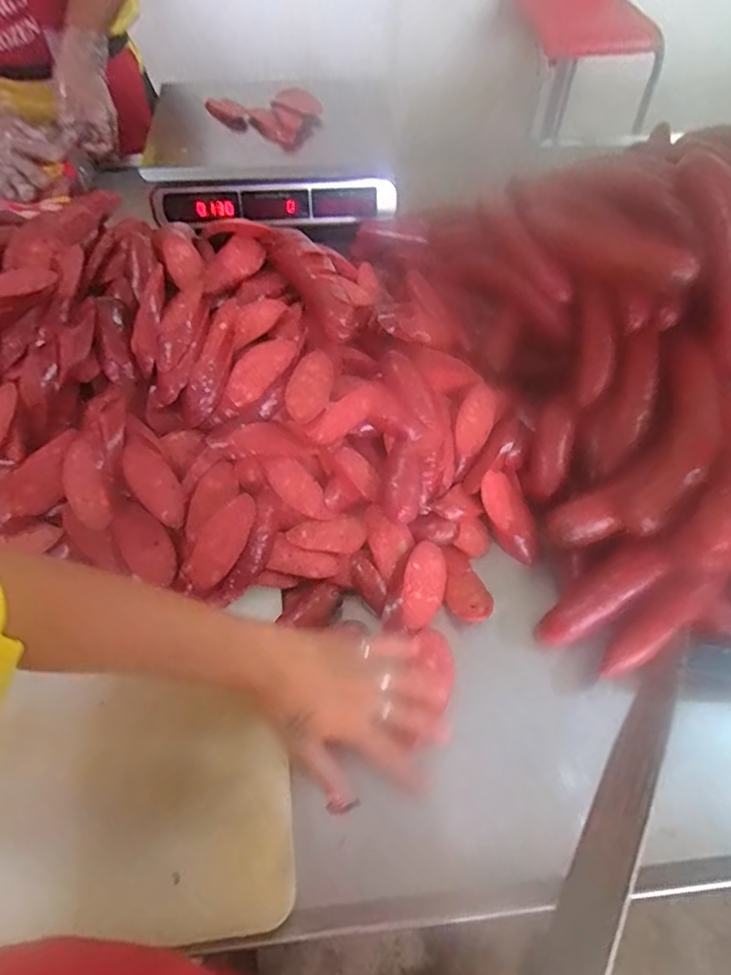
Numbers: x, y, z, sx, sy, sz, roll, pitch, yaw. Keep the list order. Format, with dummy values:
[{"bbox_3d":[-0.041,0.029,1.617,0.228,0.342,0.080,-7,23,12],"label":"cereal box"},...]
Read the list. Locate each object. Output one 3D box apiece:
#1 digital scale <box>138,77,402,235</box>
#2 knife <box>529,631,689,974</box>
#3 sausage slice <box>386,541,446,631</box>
[{"bbox_3d":[-0.143,-0.531,0.865,0.360,0.100,0.330,-5,57,-4],"label":"digital scale"},{"bbox_3d":[0.106,0.259,0.296,0.023,0.043,0.373,24,74,14],"label":"knife"},{"bbox_3d":[0.047,0.088,0.510,0.046,0.021,0.078,19,58,11],"label":"sausage slice"}]

